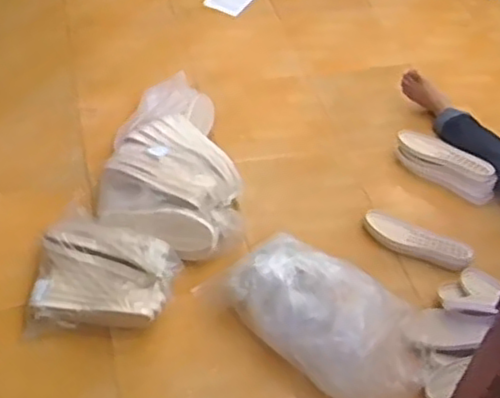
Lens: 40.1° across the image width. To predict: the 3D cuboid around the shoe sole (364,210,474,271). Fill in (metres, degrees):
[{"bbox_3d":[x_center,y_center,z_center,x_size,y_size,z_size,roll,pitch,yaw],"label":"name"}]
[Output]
[{"bbox_3d":[0.460,0.122,1.903,0.305,0.055,0.086,21,49,12],"label":"shoe sole"}]

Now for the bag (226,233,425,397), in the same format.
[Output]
[{"bbox_3d":[0.187,0.276,1.600,0.472,0.157,0.246,35,53,23],"label":"bag"}]

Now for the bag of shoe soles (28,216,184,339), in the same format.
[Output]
[{"bbox_3d":[-0.349,0.186,1.654,0.334,0.091,0.274,6,47,-1],"label":"bag of shoe soles"}]

